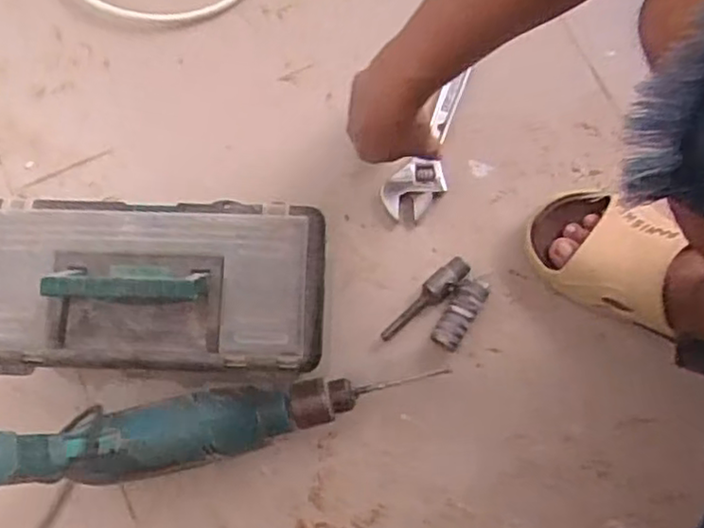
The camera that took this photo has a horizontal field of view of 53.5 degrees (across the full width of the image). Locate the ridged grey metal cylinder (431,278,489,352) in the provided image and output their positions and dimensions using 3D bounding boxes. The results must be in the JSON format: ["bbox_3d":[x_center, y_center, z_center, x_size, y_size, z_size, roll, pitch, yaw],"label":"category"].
[{"bbox_3d":[0.104,0.049,0.672,0.028,0.024,0.070,32,80,5],"label":"ridged grey metal cylinder"}]

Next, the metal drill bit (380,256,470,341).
[{"bbox_3d":[0.071,0.033,0.674,0.109,0.021,0.024,-41,82,-8],"label":"metal drill bit"}]

